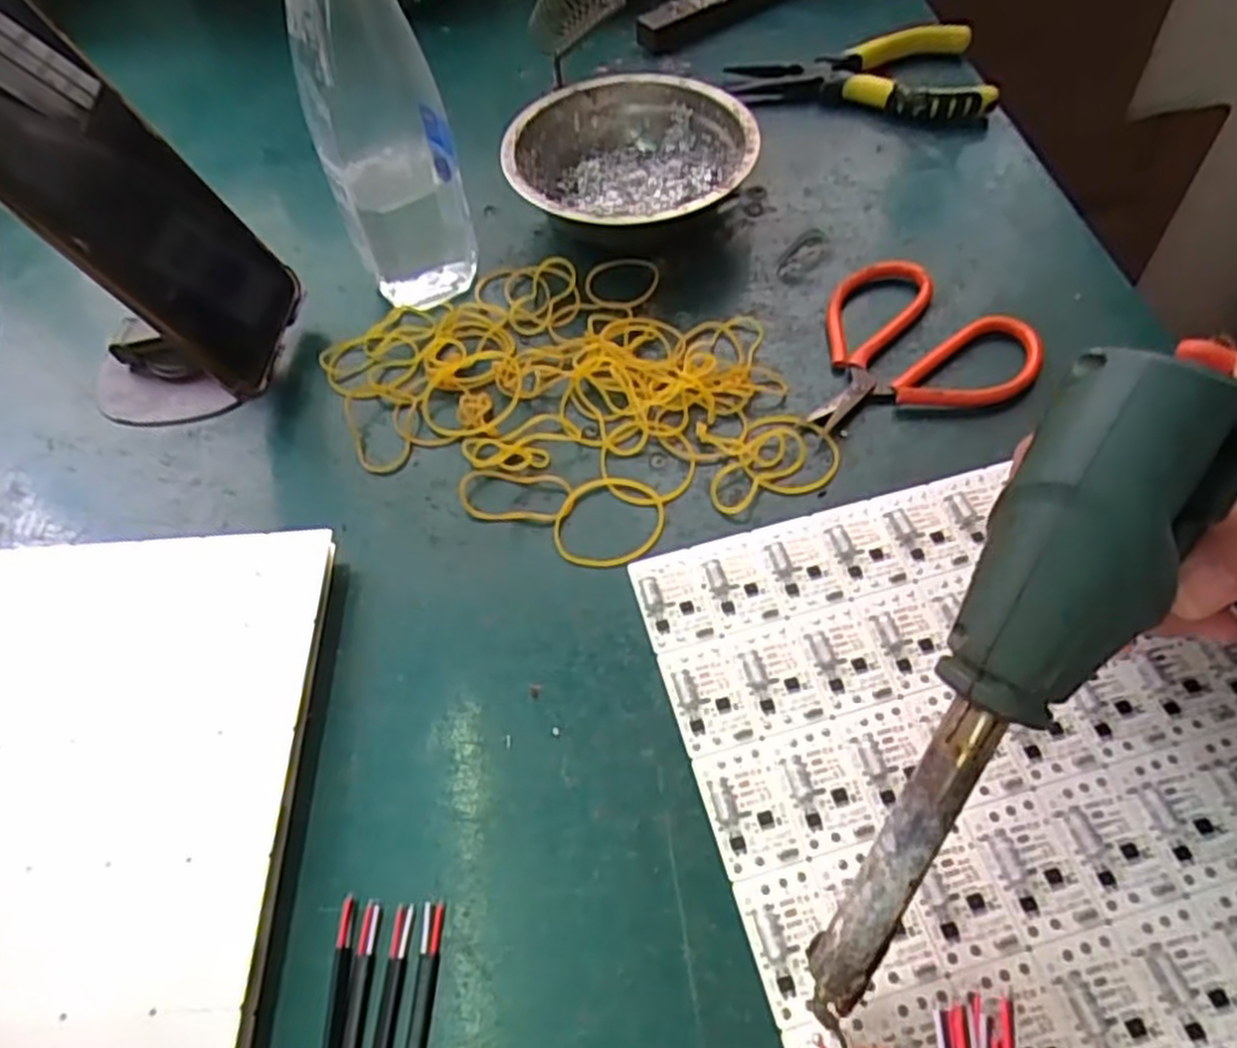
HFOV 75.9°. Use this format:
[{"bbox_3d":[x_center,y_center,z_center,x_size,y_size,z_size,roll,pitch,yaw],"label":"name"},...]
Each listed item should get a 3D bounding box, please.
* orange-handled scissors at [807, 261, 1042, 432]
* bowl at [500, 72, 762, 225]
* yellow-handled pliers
[{"bbox_3d":[0.130,-0.087,0.359,0.098,0.010,0.086,-7,56,-2],"label":"orange-handled scissors"},{"bbox_3d":[0.006,-0.184,0.421,0.124,0.049,0.124,-1,56,2],"label":"bowl"},{"bbox_3d":[0.142,-0.259,0.463,0.140,0.028,0.062,-4,56,0],"label":"yellow-handled pliers"}]

